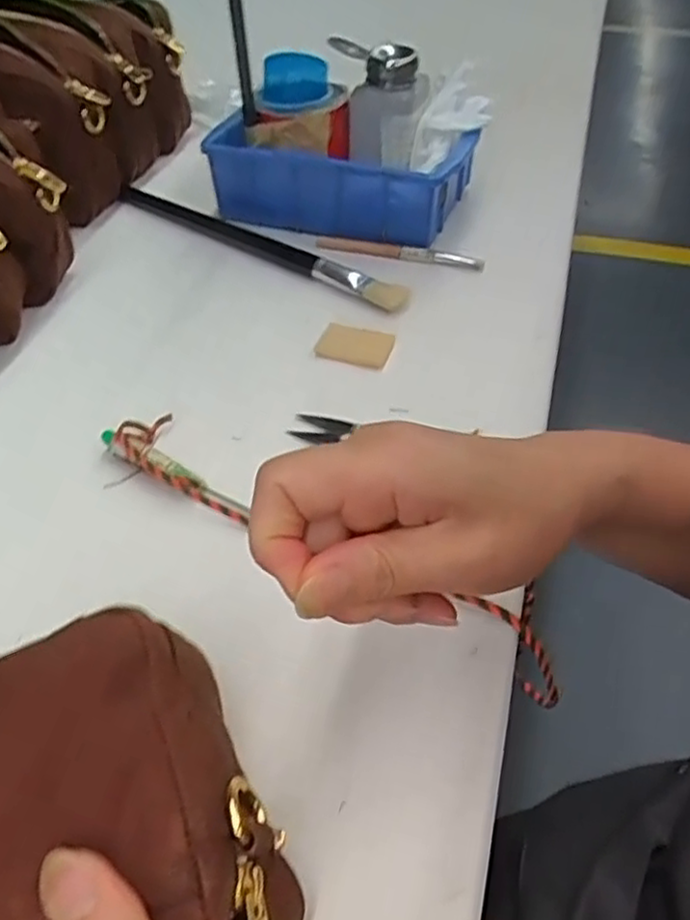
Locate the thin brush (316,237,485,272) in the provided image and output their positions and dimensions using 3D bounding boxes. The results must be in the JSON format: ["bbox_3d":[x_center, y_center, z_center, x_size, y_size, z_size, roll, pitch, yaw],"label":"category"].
[{"bbox_3d":[0.039,-0.156,0.528,0.127,0.007,0.008,13,47,13],"label":"thin brush"}]

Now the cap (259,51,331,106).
[{"bbox_3d":[-0.040,-0.311,0.583,0.049,0.031,0.049,11,47,11],"label":"cap"}]

